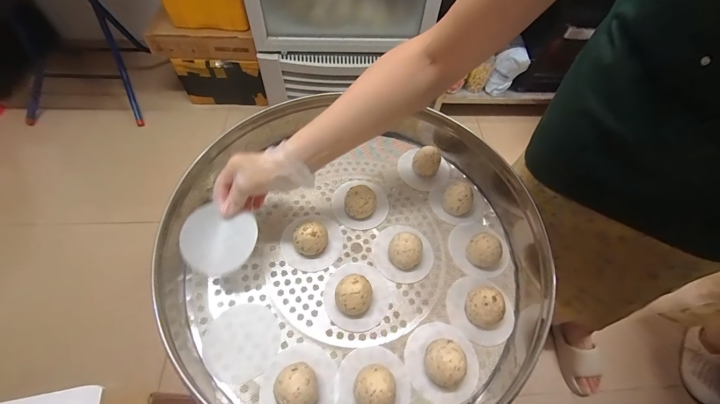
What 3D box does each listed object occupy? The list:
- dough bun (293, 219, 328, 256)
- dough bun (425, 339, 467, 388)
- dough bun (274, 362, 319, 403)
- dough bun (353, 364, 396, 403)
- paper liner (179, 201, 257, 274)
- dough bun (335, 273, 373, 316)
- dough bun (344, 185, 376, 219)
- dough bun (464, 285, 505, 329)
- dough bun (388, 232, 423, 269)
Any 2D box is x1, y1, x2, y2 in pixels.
[{"bbox_3d":[-0.075,0.054,0.464,0.054,0.051,0.048,-5,59,-7],"label":"dough bun"},{"bbox_3d":[0.107,0.204,0.387,0.048,0.048,0.047,2,59,-3],"label":"dough bun"},{"bbox_3d":[-0.075,0.223,0.361,0.048,0.048,0.052,-14,61,-12],"label":"dough bun"},{"bbox_3d":[0.017,0.229,0.367,0.049,0.048,0.053,2,59,-3],"label":"dough bun"},{"bbox_3d":[-0.189,0.051,0.405,0.088,0.004,0.085,4,81,-26],"label":"paper liner"},{"bbox_3d":[-0.009,0.131,0.424,0.050,0.049,0.049,2,59,-3],"label":"dough bun"},{"bbox_3d":[0.000,0.001,0.503,0.049,0.046,0.040,3,59,-2],"label":"dough bun"},{"bbox_3d":[0.177,0.146,0.427,0.051,0.048,0.053,-24,63,-17],"label":"dough bun"},{"bbox_3d":[0.071,0.076,0.466,0.052,0.048,0.046,19,59,8],"label":"dough bun"}]

